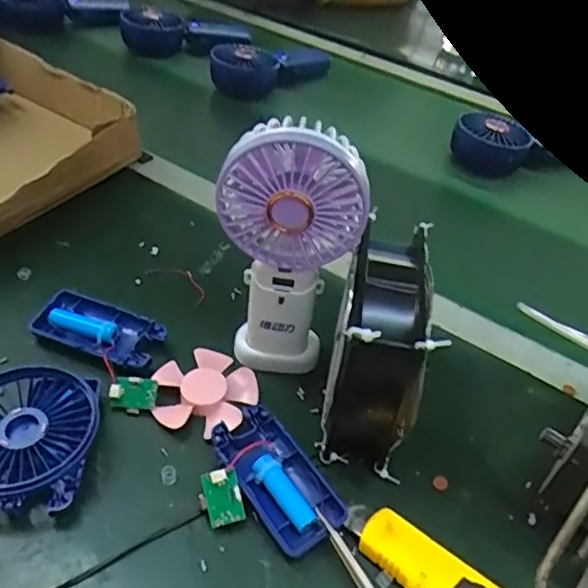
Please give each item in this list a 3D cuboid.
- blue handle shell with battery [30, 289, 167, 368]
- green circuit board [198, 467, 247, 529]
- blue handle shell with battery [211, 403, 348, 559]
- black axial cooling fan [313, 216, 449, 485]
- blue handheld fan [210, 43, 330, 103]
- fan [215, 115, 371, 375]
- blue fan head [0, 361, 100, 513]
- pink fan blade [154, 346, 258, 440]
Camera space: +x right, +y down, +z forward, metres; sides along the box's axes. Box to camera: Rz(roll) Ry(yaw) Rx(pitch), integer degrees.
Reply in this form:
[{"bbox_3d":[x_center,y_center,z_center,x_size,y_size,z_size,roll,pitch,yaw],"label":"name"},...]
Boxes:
[{"bbox_3d":[-0.144,0.027,0.447,0.089,0.015,0.047,20,44,14],"label":"blue handle shell with battery"},{"bbox_3d":[-0.043,0.120,0.354,0.023,0.005,0.031,-16,78,-5],"label":"green circuit board"},{"bbox_3d":[-0.012,0.113,0.370,0.047,0.019,0.091,-24,51,-30],"label":"blue handle shell with battery"},{"bbox_3d":[0.050,0.035,0.387,0.051,0.116,0.112,7,42,0],"label":"black axial cooling fan"},{"bbox_3d":[-0.026,-0.316,0.844,0.173,0.067,0.073,-25,51,-31],"label":"blue handheld fan"},{"bbox_3d":[-0.006,-0.026,0.395,0.086,0.179,0.053,-1,43,-9],"label":"fan"},{"bbox_3d":[-0.163,0.085,0.372,0.081,0.031,0.089,4,42,-4],"label":"blue fan head"},{"bbox_3d":[-0.064,0.066,0.419,0.071,0.014,0.067,4,42,-4],"label":"pink fan blade"}]

